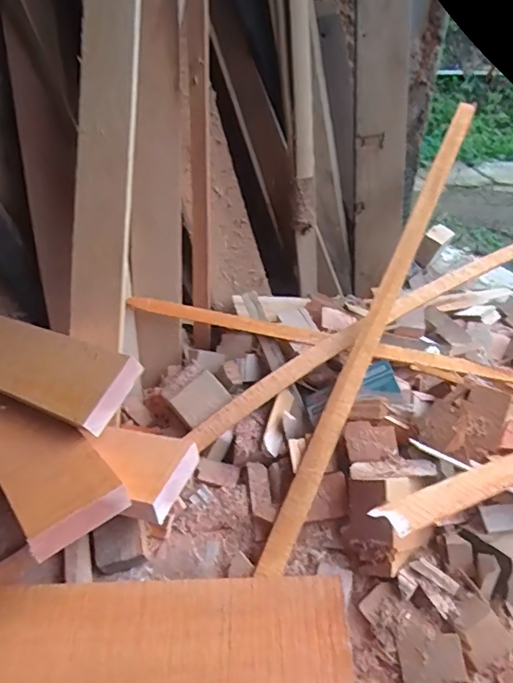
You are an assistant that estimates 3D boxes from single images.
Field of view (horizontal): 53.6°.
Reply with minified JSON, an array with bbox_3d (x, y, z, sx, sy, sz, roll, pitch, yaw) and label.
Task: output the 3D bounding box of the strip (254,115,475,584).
[{"bbox_3d":[0.218,-0.089,0.824,0.034,0.028,0.957,21,63,17],"label":"strip"}]

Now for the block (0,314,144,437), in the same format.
[{"bbox_3d":[-0.386,0.020,0.785,0.487,0.028,0.119,15,57,29],"label":"block"}]

